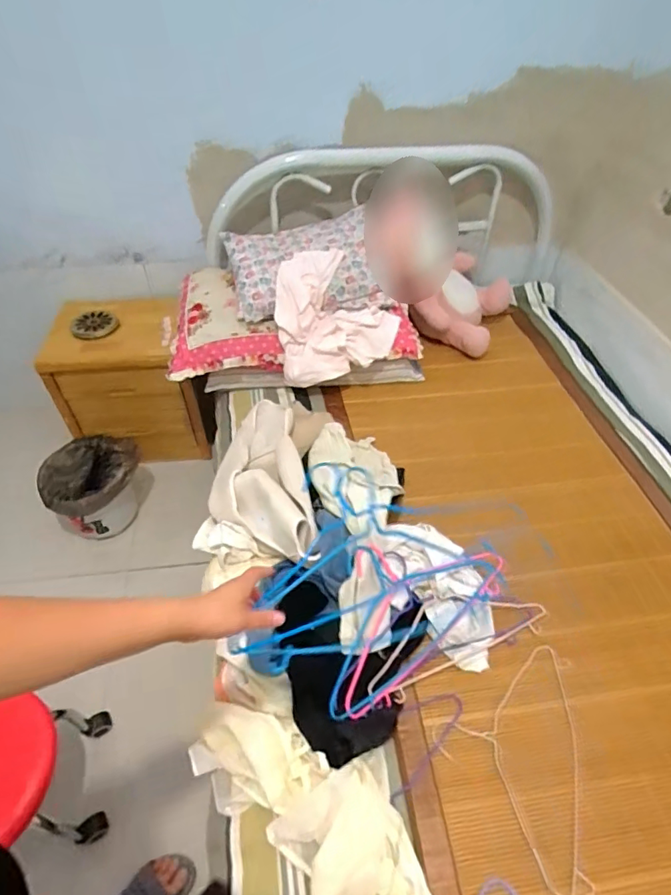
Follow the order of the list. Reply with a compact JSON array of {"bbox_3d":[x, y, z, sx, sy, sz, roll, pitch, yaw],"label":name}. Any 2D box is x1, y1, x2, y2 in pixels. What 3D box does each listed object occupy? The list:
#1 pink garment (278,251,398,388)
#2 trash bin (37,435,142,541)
[{"bbox_3d":[0.004,-0.378,1.425,0.338,0.277,0.267,-3,46,-3],"label":"pink garment"},{"bbox_3d":[-0.776,0.127,1.602,0.285,0.276,0.292,-19,49,-18],"label":"trash bin"}]

